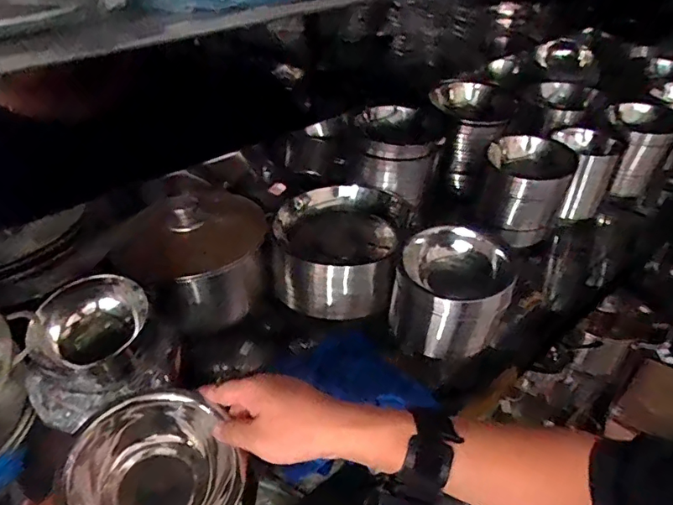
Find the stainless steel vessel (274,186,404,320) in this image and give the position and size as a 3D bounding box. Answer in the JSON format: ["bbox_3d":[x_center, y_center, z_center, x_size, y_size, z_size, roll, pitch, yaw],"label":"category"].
[{"bbox_3d":[0.003,-0.007,0.700,0.168,0.118,0.174,-2,37,1],"label":"stainless steel vessel"}]

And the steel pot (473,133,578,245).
[{"bbox_3d":[0.289,-0.093,0.746,0.114,0.137,0.108,-2,37,1],"label":"steel pot"}]

